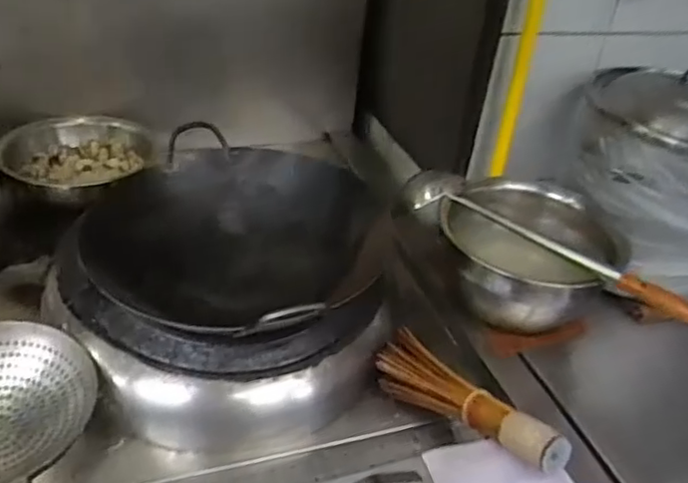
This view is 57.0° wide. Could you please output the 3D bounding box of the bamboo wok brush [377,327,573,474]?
[{"bbox_3d":[0.163,0.212,0.854,0.060,0.077,0.301,-21,28,-34],"label":"bamboo wok brush"}]

